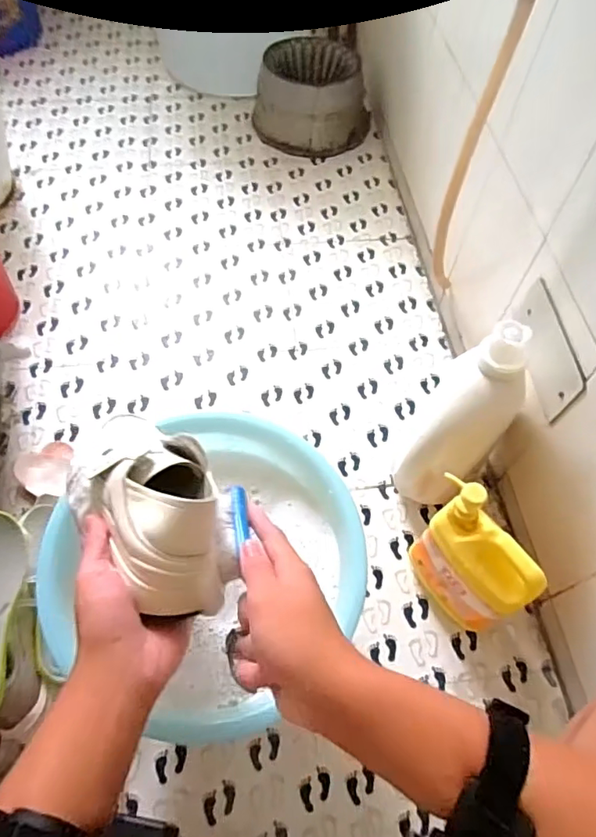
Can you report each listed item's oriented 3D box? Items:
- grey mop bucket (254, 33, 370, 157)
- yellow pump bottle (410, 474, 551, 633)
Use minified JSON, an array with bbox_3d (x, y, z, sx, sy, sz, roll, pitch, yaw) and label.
[{"bbox_3d":[0.039,-0.792,1.335,0.290,0.177,0.229,3,60,-2],"label":"grey mop bucket"},{"bbox_3d":[0.224,0.197,0.730,0.065,0.255,0.163,-23,65,-16],"label":"yellow pump bottle"}]

